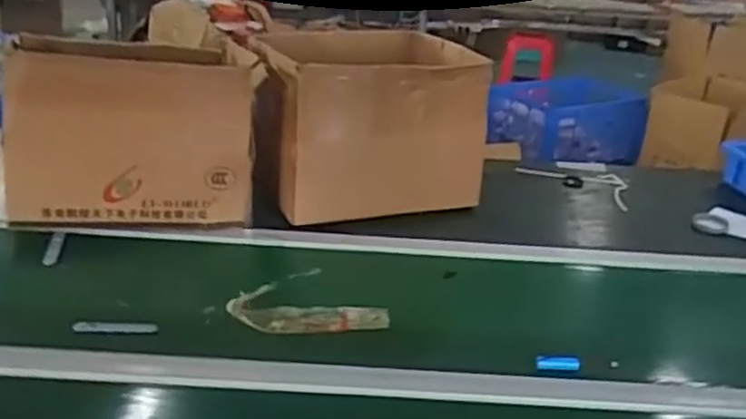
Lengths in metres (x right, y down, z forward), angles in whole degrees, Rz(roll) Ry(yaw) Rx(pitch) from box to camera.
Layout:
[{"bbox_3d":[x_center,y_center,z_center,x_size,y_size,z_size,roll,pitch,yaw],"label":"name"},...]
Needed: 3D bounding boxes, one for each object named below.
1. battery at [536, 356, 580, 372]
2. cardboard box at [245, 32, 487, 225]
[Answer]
[{"bbox_3d":[0.218,0.181,0.855,0.048,0.014,0.018,7,23,4],"label":"battery"},{"bbox_3d":[-0.010,-0.141,1.265,0.344,0.281,0.271,-3,25,-19],"label":"cardboard box"}]

